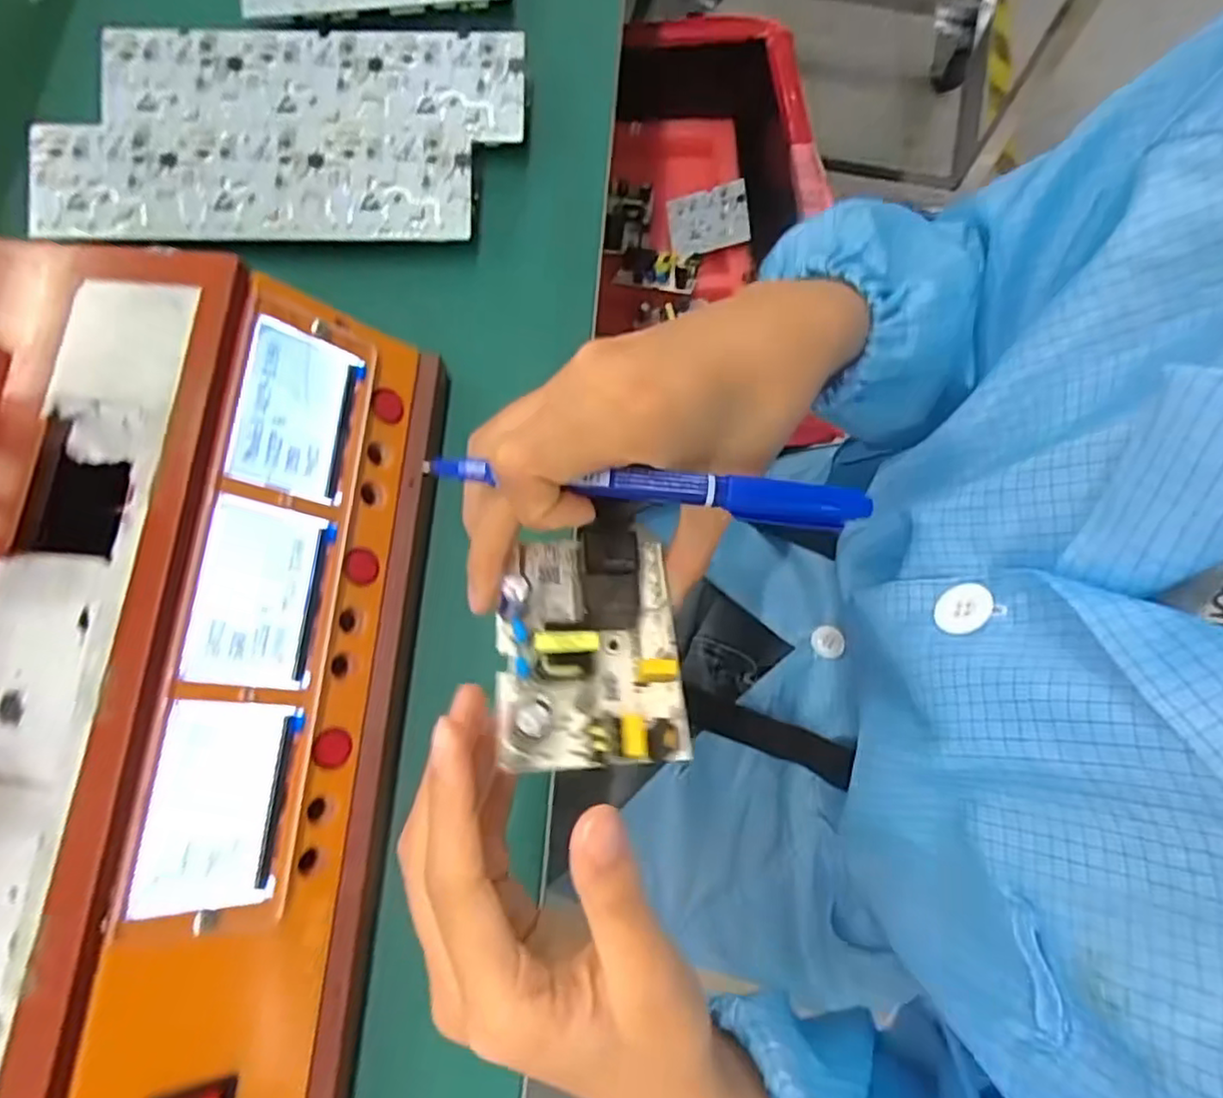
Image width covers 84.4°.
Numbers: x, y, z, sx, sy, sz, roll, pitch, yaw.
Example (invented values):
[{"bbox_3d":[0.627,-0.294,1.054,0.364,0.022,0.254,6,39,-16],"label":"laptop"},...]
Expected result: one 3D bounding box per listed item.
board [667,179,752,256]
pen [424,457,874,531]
[{"bbox_3d":[0.098,-0.334,0.686,0.080,0.013,0.059,-7,92,16],"label":"board"},{"bbox_3d":[0.013,-0.019,0.208,0.136,0.008,0.012,6,75,-4],"label":"pen"}]

